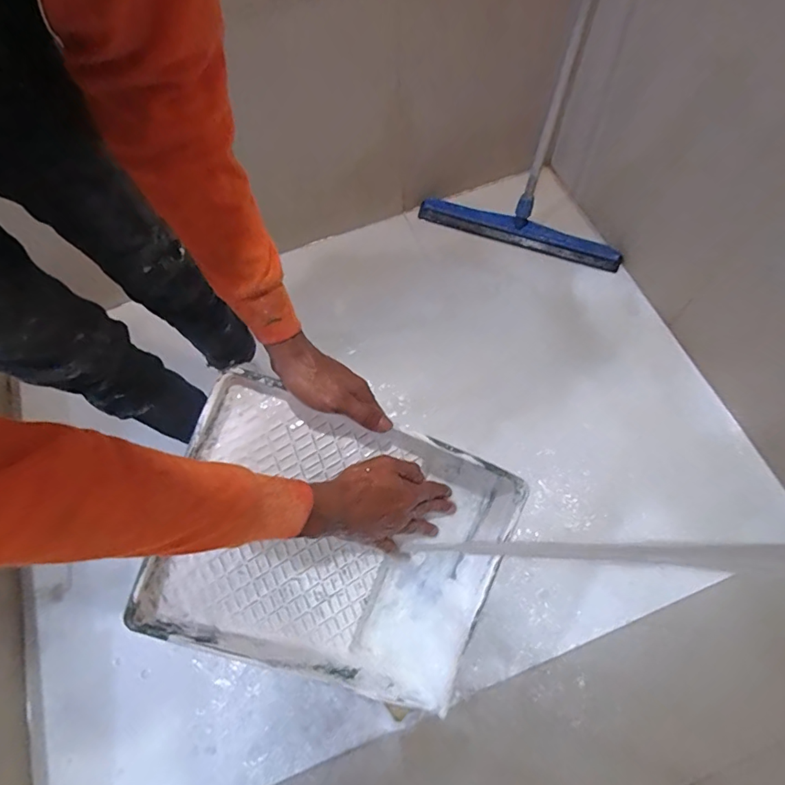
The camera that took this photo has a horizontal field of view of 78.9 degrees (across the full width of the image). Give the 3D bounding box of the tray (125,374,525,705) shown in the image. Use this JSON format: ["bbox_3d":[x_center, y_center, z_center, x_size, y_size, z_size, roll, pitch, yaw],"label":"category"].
[{"bbox_3d":[-0.058,0.175,0.536,0.372,0.090,0.300,22,87,-16],"label":"tray"}]

